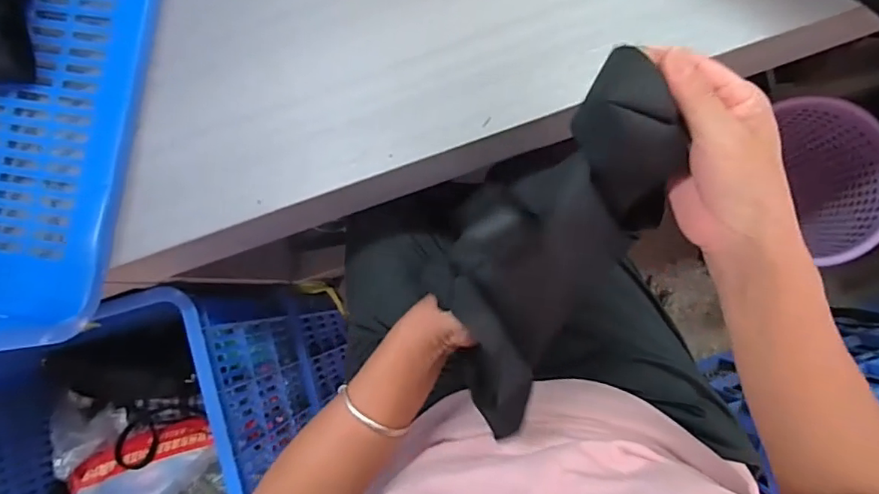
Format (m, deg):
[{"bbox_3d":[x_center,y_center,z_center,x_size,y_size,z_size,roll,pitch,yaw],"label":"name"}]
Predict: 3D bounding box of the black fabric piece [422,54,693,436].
[{"bbox_3d":[0.077,-0.006,0.354,0.110,0.086,0.239,30,98,7],"label":"black fabric piece"}]

